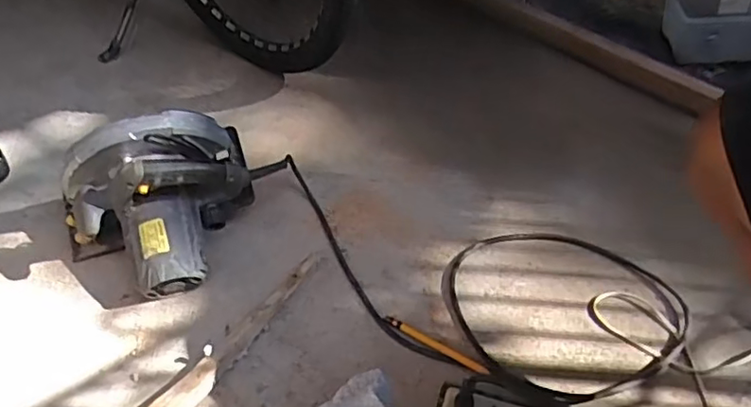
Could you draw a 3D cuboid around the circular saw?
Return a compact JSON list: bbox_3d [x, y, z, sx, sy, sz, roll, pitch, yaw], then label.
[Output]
[{"bbox_3d":[-0.296,0.002,0.824,0.263,0.196,0.206,-18,46,-19],"label":"circular saw"}]

